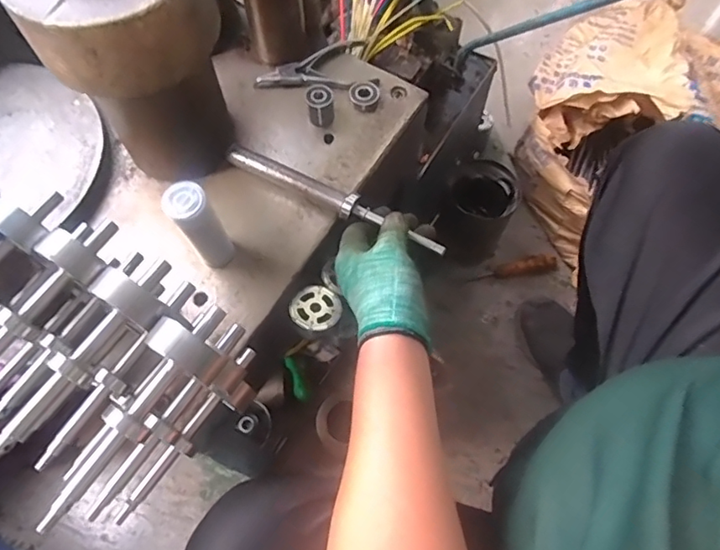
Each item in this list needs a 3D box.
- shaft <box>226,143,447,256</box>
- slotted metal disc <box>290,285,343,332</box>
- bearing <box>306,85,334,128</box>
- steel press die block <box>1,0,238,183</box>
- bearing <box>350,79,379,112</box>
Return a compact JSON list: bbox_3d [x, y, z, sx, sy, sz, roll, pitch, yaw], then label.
[{"bbox_3d":[-0.029,-0.078,0.545,0.246,0.017,0.023,26,68,10],"label":"shaft"},{"bbox_3d":[-0.044,0.034,0.538,0.048,0.005,0.053,34,55,10],"label":"slotted metal disc"},{"bbox_3d":[-0.043,-0.187,0.593,0.027,0.032,0.030,-5,65,-2],"label":"bearing"},{"bbox_3d":[-0.187,-0.187,0.474,0.134,0.225,0.123,-25,67,-11],"label":"steel press die block"},{"bbox_3d":[0.005,-0.204,0.612,0.032,0.011,0.038,-2,65,-1],"label":"bearing"}]

